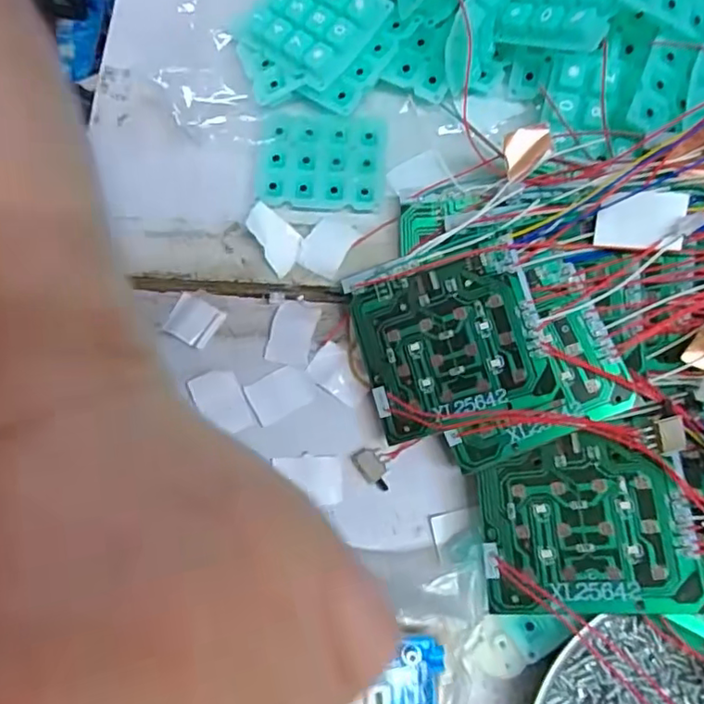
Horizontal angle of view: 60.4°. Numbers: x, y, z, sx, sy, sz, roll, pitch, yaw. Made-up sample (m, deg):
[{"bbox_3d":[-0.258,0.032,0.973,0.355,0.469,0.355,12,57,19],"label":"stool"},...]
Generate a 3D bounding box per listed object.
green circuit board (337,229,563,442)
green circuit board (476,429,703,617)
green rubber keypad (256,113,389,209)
[{"bbox_3d":[0.038,-0.007,0.244,0.070,0.004,0.070,-19,81,18],"label":"green circuit board"},{"bbox_3d":[0.083,0.062,0.220,0.070,0.004,0.061,-8,67,19],"label":"green circuit board"},{"bbox_3d":[-0.014,-0.088,0.280,0.059,0.006,0.046,2,75,2],"label":"green rubber keypad"}]

